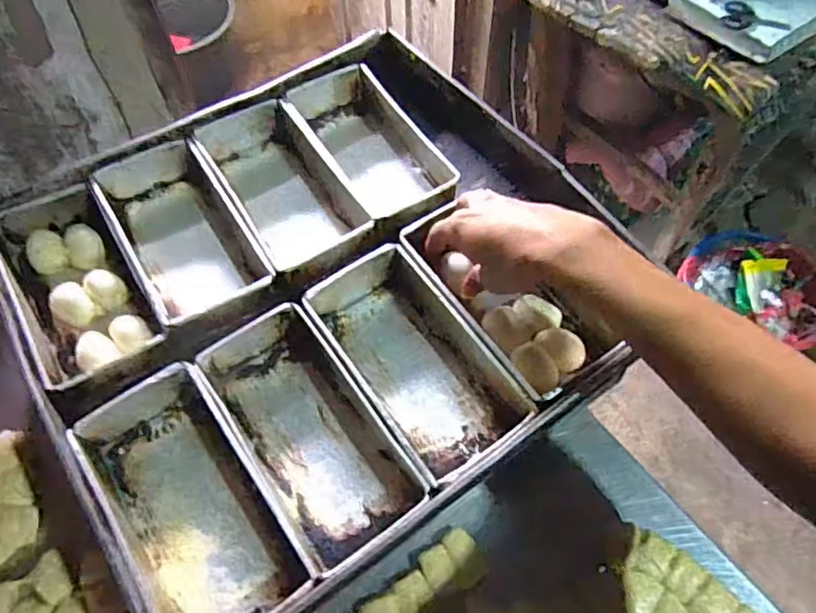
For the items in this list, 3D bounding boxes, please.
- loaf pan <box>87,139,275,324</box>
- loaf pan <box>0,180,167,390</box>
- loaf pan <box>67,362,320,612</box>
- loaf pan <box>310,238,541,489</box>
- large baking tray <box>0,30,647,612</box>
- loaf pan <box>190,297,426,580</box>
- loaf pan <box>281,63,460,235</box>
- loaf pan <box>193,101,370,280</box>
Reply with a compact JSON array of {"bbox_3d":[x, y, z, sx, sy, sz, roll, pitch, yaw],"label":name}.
[{"bbox_3d":[-0.210,-0.069,0.560,0.099,0.051,0.205,-30,61,-16],"label":"loaf pan"},{"bbox_3d":[-0.293,-0.016,0.527,0.110,0.054,0.208,-32,62,-17],"label":"loaf pan"},{"bbox_3d":[-0.156,0.144,0.434,0.097,0.053,0.197,-32,62,-17],"label":"loaf pan"},{"bbox_3d":[-0.002,0.038,0.503,0.114,0.054,0.200,-30,61,-16],"label":"loaf pan"},{"bbox_3d":[-0.076,-0.025,0.534,0.465,0.066,0.445,-32,61,-17],"label":"large baking tray"},{"bbox_3d":[-0.085,0.093,0.470,0.100,0.048,0.200,-31,61,-17],"label":"loaf pan"},{"bbox_3d":[-0.043,-0.164,0.618,0.106,0.051,0.226,-29,61,-16],"label":"loaf pan"},{"bbox_3d":[-0.125,-0.114,0.589,0.108,0.054,0.204,-28,60,-15],"label":"loaf pan"}]

